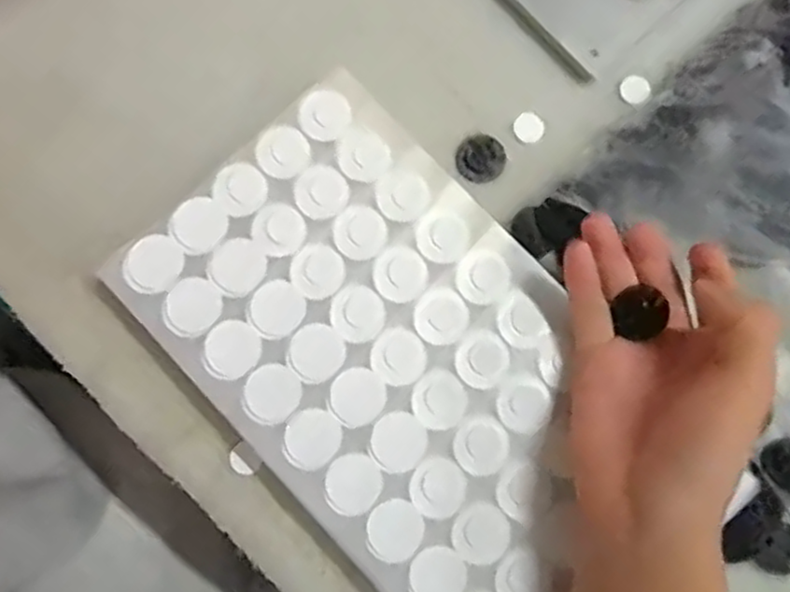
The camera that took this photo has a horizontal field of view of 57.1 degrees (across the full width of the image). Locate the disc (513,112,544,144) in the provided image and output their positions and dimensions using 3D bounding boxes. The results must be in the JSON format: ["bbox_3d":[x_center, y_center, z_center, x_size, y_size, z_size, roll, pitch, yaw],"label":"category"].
[{"bbox_3d":[0.074,-0.092,0.397,0.016,0.004,0.016,0,80,-1],"label":"disc"}]

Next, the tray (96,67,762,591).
[{"bbox_3d":[0.008,0.038,0.361,0.160,0.025,0.276,-42,83,-8],"label":"tray"}]

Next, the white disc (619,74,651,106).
[{"bbox_3d":[0.133,-0.114,0.399,0.016,0.004,0.016,0,80,-1],"label":"white disc"}]

